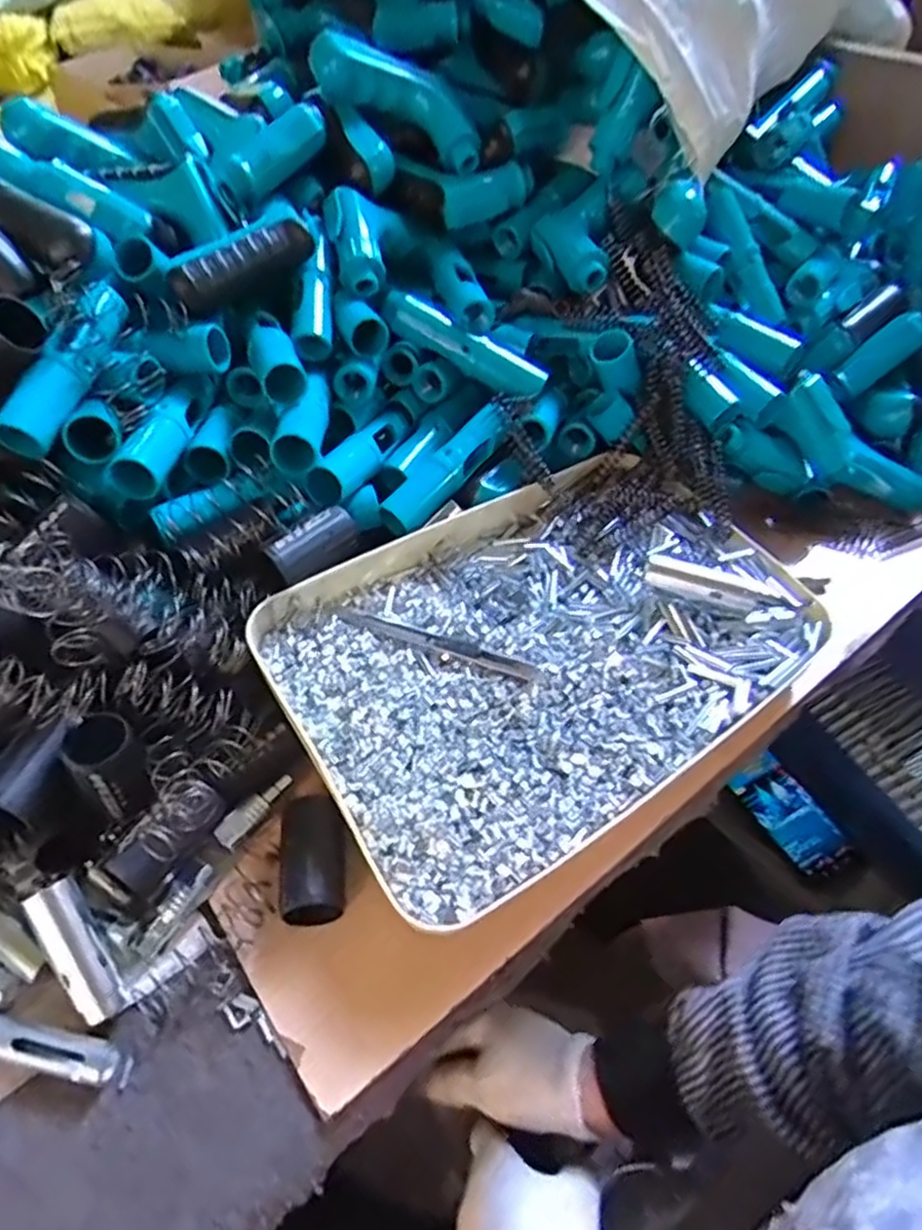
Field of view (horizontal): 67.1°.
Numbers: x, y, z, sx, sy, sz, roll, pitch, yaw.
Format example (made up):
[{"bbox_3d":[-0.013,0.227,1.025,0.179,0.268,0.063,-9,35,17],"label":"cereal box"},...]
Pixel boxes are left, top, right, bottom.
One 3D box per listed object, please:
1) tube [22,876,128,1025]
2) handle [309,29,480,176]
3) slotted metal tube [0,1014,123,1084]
[{"bbox_3d":[-0.189,0.166,0.344,0.022,0.015,0.068,-28,87,-20],"label":"tube"},{"bbox_3d":[-0.046,-0.412,0.553,0.148,0.038,0.049,29,52,-8],"label":"handle"},{"bbox_3d":[-0.204,0.209,0.337,0.078,0.013,0.017,10,51,9],"label":"slotted metal tube"}]

